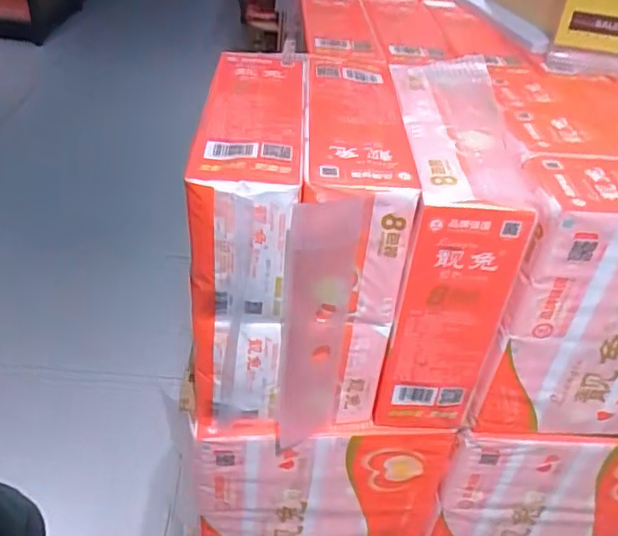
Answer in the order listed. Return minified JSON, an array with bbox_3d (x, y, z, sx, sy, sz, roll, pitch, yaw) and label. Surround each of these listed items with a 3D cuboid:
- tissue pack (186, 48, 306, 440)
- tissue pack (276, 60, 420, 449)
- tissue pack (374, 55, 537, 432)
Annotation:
[{"bbox_3d":[-0.059,-0.029,0.631,0.103,0.297,0.270,2,36,1],"label":"tissue pack"},{"bbox_3d":[0.032,-0.013,0.623,0.113,0.298,0.267,2,36,2],"label":"tissue pack"},{"bbox_3d":[0.132,-0.030,0.650,0.107,0.287,0.282,2,36,2],"label":"tissue pack"}]

